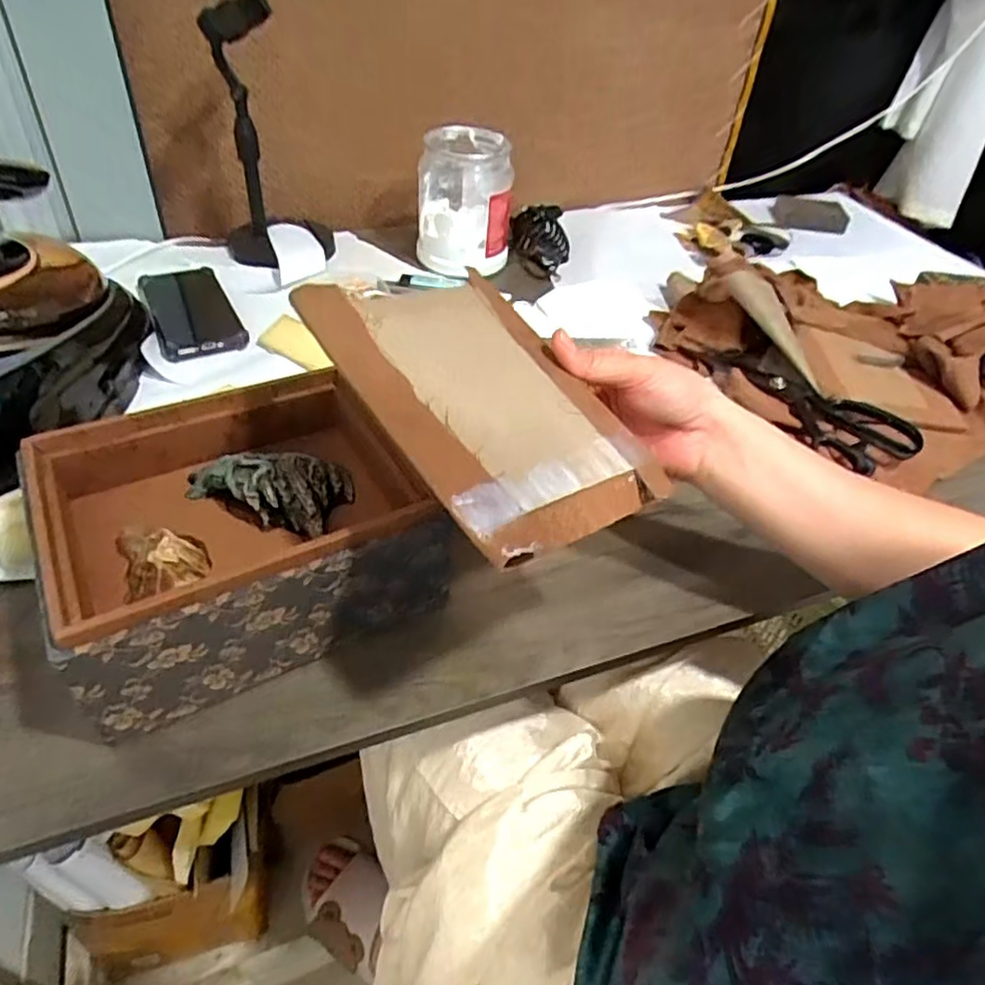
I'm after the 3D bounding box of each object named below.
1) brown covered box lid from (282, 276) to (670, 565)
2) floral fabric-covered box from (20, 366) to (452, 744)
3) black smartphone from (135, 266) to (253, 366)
[{"bbox_3d":[-0.003,-0.055,0.363,0.132,0.010,0.193,-21,62,-35],"label":"brown covered box lid"},{"bbox_3d":[-0.159,0.023,0.429,0.210,0.096,0.172,-19,49,-24],"label":"floral fabric-covered box"},{"bbox_3d":[-0.315,-0.190,0.689,0.080,0.023,0.171,-18,49,-23],"label":"black smartphone"}]

